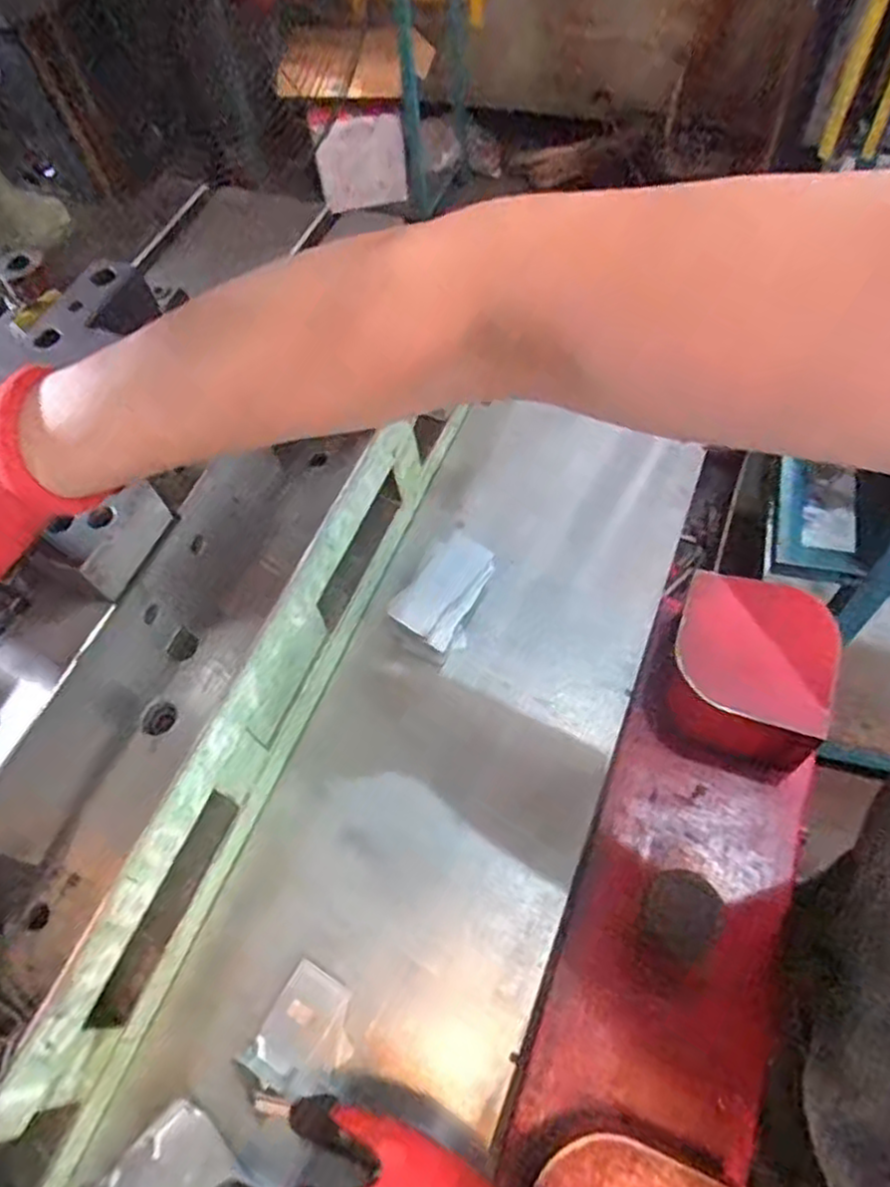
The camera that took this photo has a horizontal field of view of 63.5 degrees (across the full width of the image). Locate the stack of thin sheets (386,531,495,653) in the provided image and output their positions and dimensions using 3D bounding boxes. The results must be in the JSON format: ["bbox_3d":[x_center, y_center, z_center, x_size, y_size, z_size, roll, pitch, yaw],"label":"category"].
[{"bbox_3d":[0.003,0.002,0.568,0.050,0.051,0.093,30,67,19],"label":"stack of thin sheets"}]

